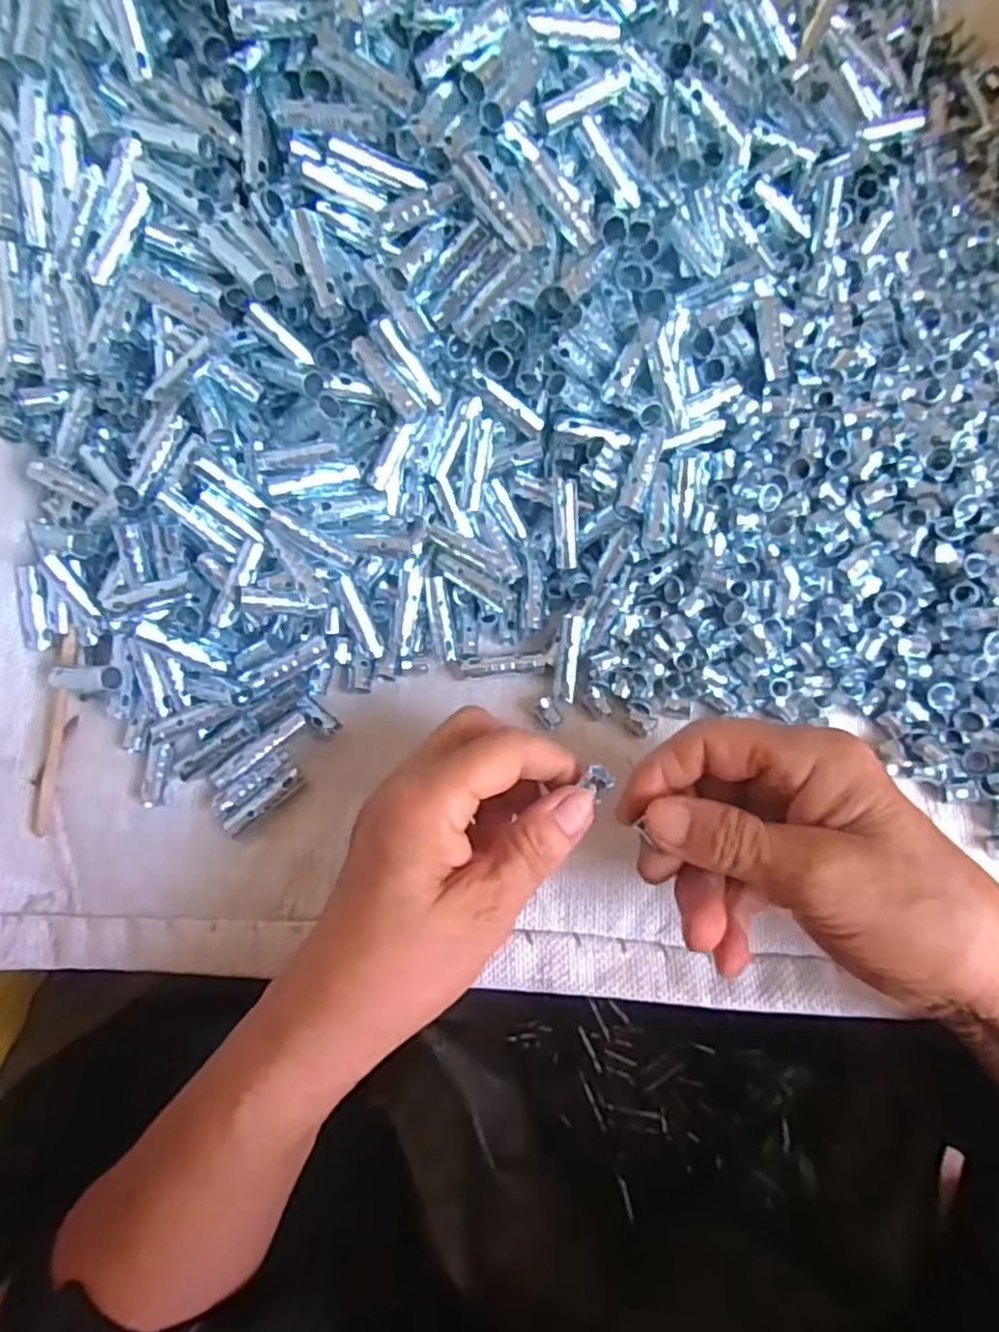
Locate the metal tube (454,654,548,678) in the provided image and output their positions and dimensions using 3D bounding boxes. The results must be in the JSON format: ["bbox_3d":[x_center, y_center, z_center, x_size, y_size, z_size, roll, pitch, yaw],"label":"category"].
[{"bbox_3d":[0.001,0.000,0.320,0.042,0.006,0.009,-5,73,1],"label":"metal tube"}]

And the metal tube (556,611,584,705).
[{"bbox_3d":[0.031,-0.003,0.313,0.009,0.005,0.039,6,94,4],"label":"metal tube"}]

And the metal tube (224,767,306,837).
[{"bbox_3d":[-0.101,0.059,0.302,0.037,0.010,0.009,-42,76,-10],"label":"metal tube"}]

